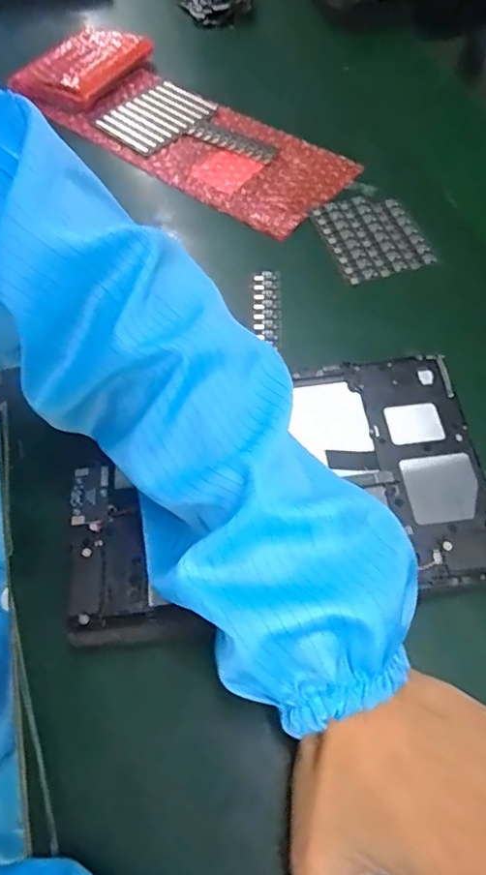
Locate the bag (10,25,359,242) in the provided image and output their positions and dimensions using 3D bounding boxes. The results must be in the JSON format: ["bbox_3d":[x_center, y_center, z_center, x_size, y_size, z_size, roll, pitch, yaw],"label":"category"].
[{"bbox_3d":[-0.075,-0.316,0.552,0.400,0.035,0.129,40,66,22],"label":"bag"}]

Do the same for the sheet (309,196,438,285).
[{"bbox_3d":[0.104,-0.167,0.453,0.069,0.007,0.093,-16,60,-9],"label":"sheet"}]

